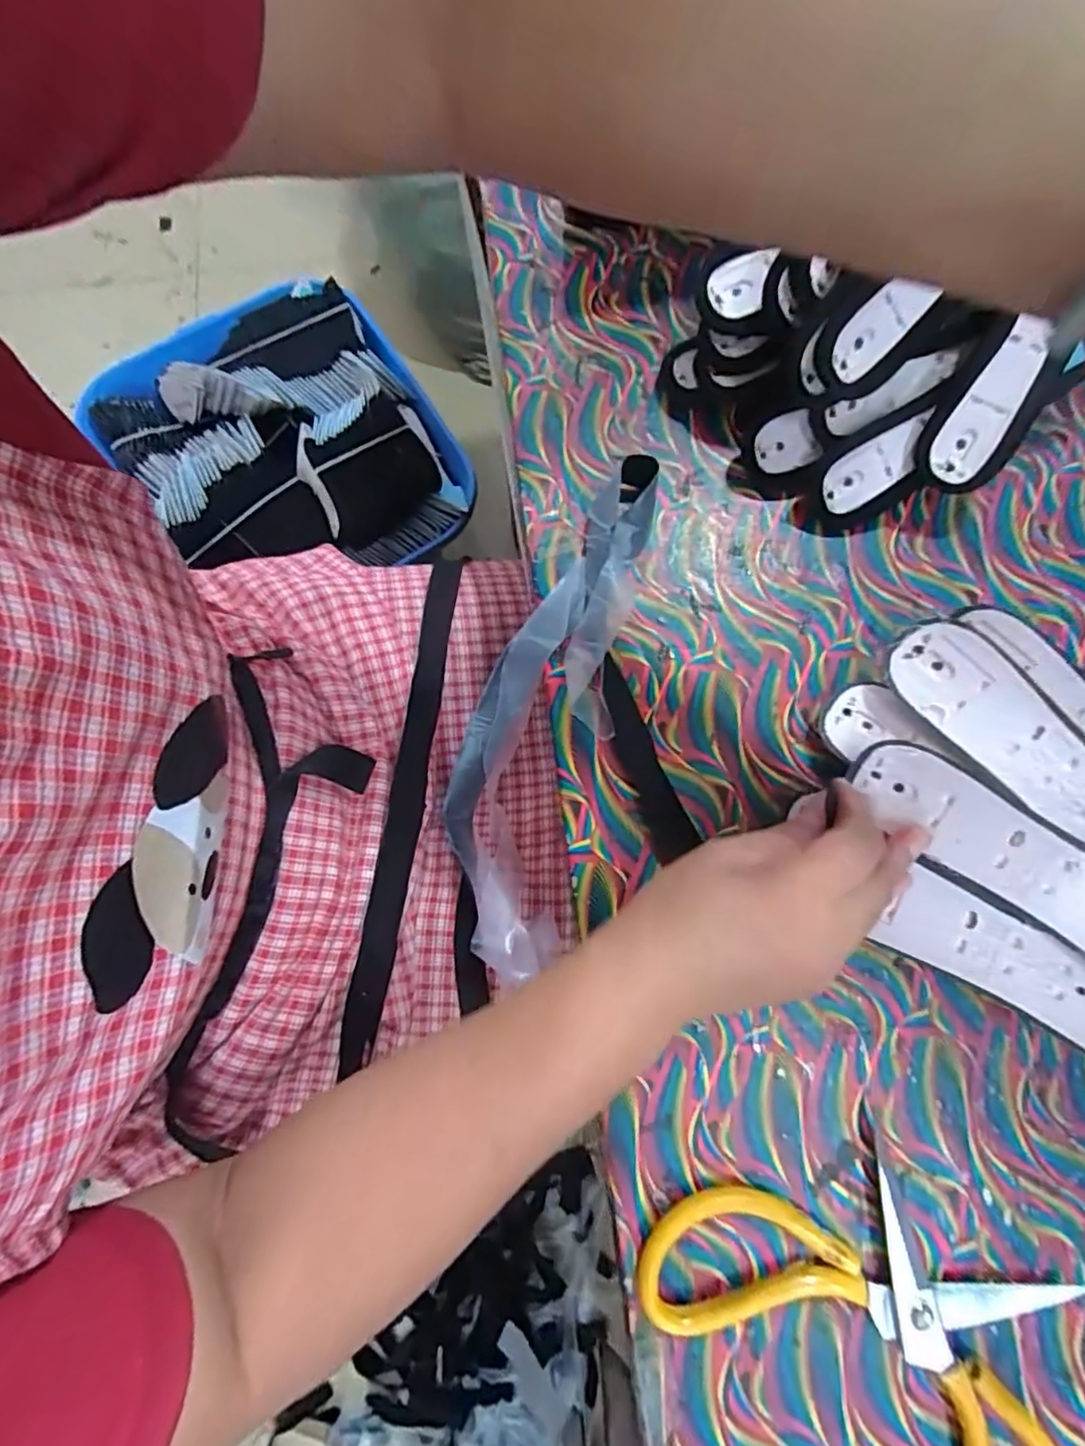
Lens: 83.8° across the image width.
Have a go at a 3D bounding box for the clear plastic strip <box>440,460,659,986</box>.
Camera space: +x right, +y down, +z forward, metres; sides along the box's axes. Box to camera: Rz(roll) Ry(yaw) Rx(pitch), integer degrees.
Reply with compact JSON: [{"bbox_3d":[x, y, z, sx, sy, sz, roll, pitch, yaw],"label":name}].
[{"bbox_3d":[-0.003,-0.003,0.384,0.092,0.128,0.305,15,77,4],"label":"clear plastic strip"}]

